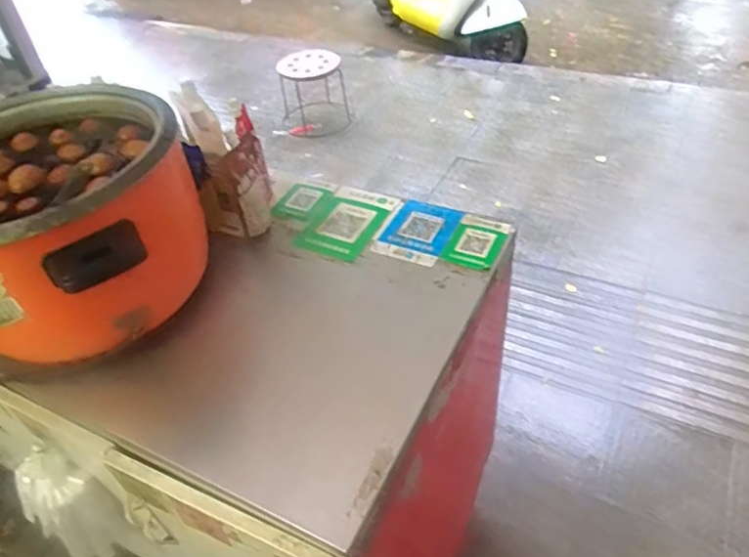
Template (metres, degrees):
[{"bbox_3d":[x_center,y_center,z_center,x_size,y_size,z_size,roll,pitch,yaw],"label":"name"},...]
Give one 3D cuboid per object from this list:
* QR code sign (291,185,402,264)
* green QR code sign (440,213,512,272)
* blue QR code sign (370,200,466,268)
[{"bbox_3d":[-0.045,-0.098,0.989,0.121,0.010,0.196,17,46,23],"label":"QR code sign"},{"bbox_3d":[0.164,-0.058,0.923,0.086,0.007,0.113,18,52,26],"label":"green QR code sign"},{"bbox_3d":[0.074,-0.078,0.954,0.112,0.011,0.147,16,47,23],"label":"blue QR code sign"}]

